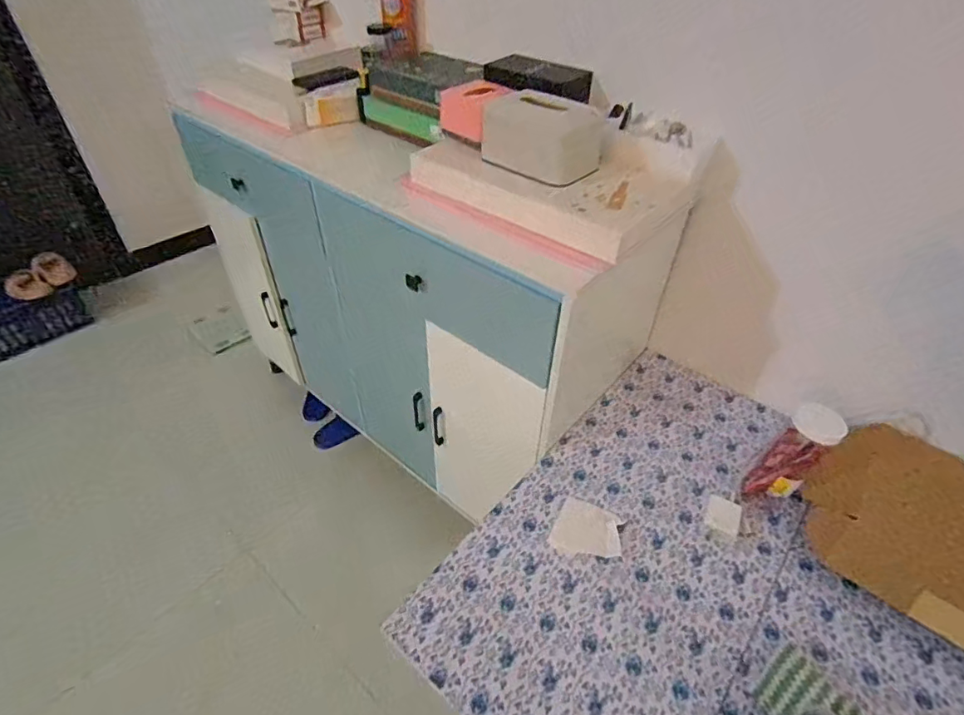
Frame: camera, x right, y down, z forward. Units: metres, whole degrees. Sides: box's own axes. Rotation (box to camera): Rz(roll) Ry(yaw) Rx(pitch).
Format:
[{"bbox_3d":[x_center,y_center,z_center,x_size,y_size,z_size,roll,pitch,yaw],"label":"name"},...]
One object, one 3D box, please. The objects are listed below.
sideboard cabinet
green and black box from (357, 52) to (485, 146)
[{"bbox_3d":[-0.148,-0.178,1.300,1.084,0.772,0.532,34,52,29],"label":"sideboard cabinet"},{"bbox_3d":[-0.136,-0.554,1.077,0.267,0.130,0.145,32,51,27],"label":"green and black box"}]

